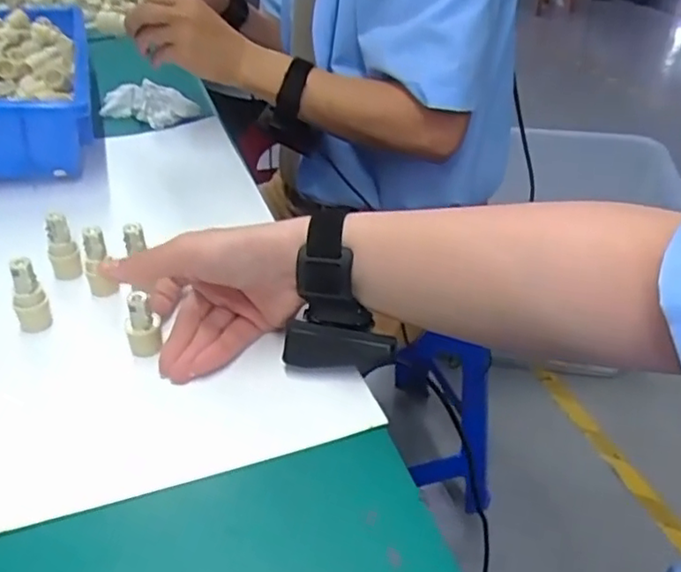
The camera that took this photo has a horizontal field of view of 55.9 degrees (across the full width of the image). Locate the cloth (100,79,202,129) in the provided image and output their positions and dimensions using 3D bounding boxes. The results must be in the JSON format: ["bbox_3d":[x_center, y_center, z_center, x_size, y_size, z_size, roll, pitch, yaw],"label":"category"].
[{"bbox_3d":[-0.224,-0.214,0.756,0.118,0.050,0.015,17,2,15],"label":"cloth"}]

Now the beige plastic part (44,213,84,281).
[{"bbox_3d":[-0.211,-0.028,0.486,0.021,0.050,0.015,-18,39,-23],"label":"beige plastic part"}]

